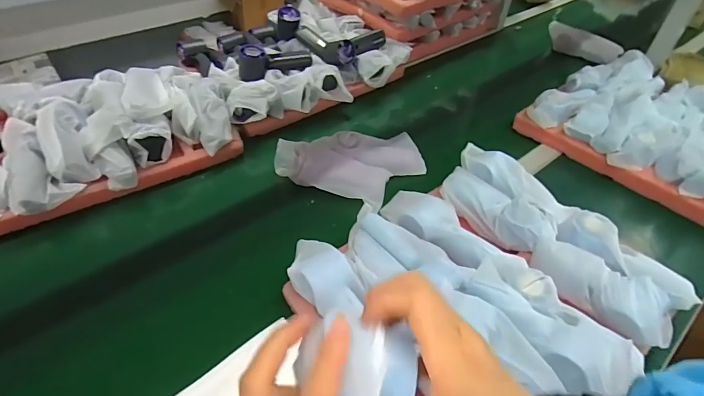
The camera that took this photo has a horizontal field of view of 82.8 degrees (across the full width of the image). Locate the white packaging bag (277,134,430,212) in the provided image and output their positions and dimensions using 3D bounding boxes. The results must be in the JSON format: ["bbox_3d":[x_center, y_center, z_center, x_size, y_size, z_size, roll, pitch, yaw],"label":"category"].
[{"bbox_3d":[0.009,-0.054,0.683,0.252,0.052,0.159,-10,46,-14],"label":"white packaging bag"}]

